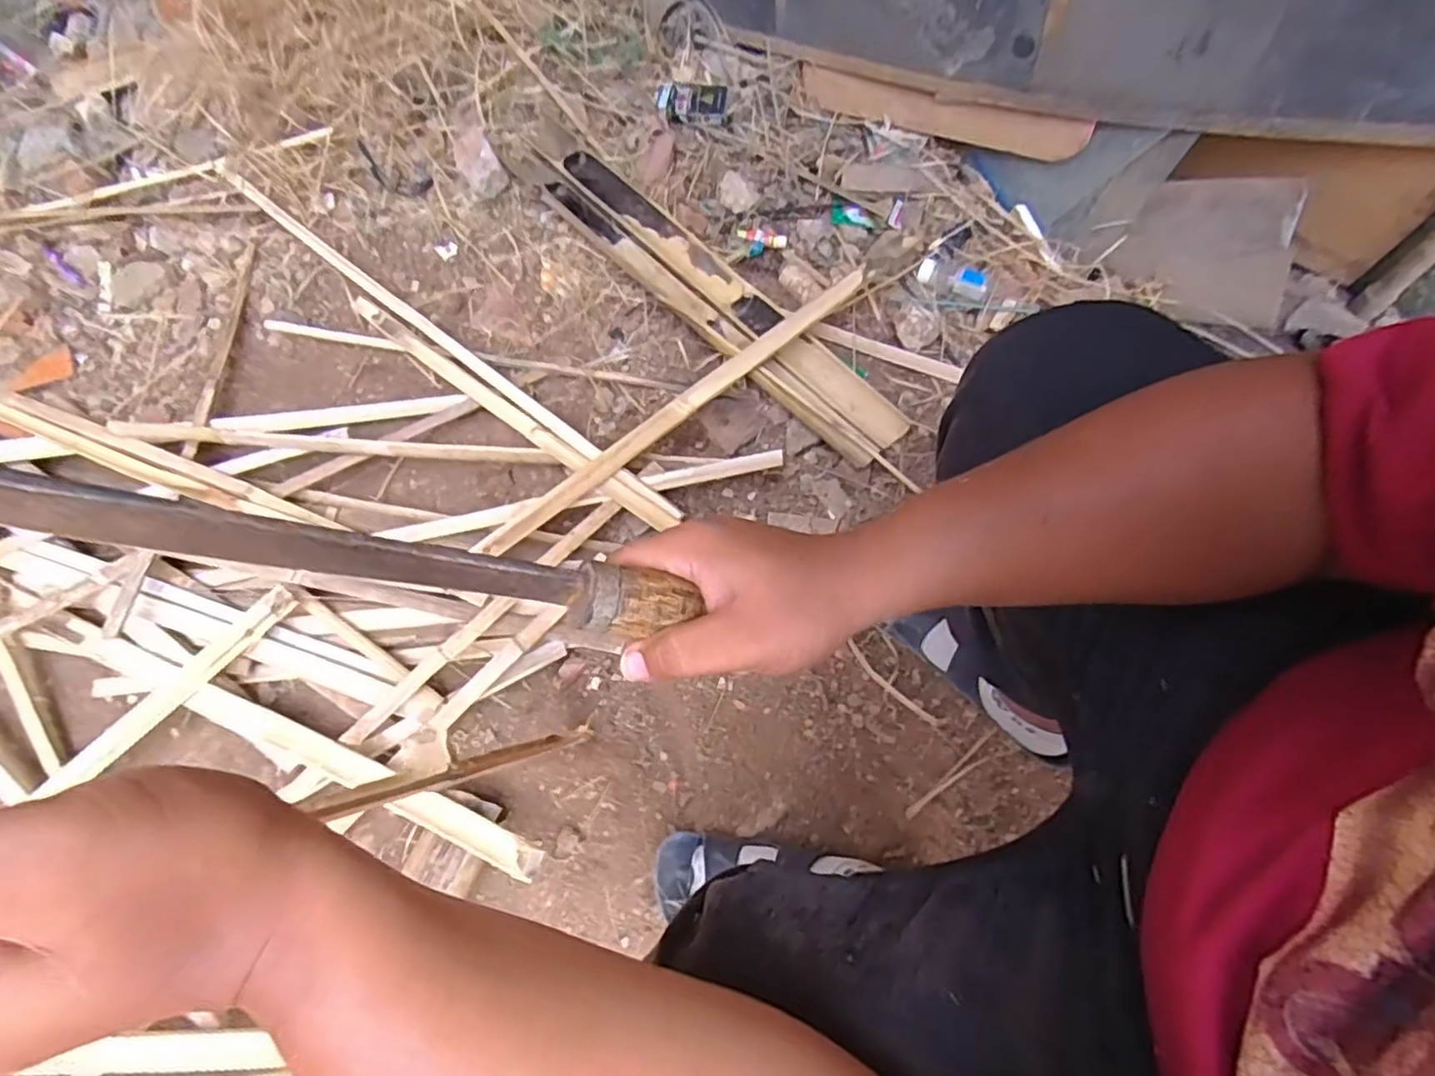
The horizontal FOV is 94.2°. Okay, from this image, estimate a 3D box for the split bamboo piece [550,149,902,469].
[{"bbox_3d":[-0.018,-0.342,0.912,0.112,0.039,0.664,-41,71,-12],"label":"split bamboo piece"}]

